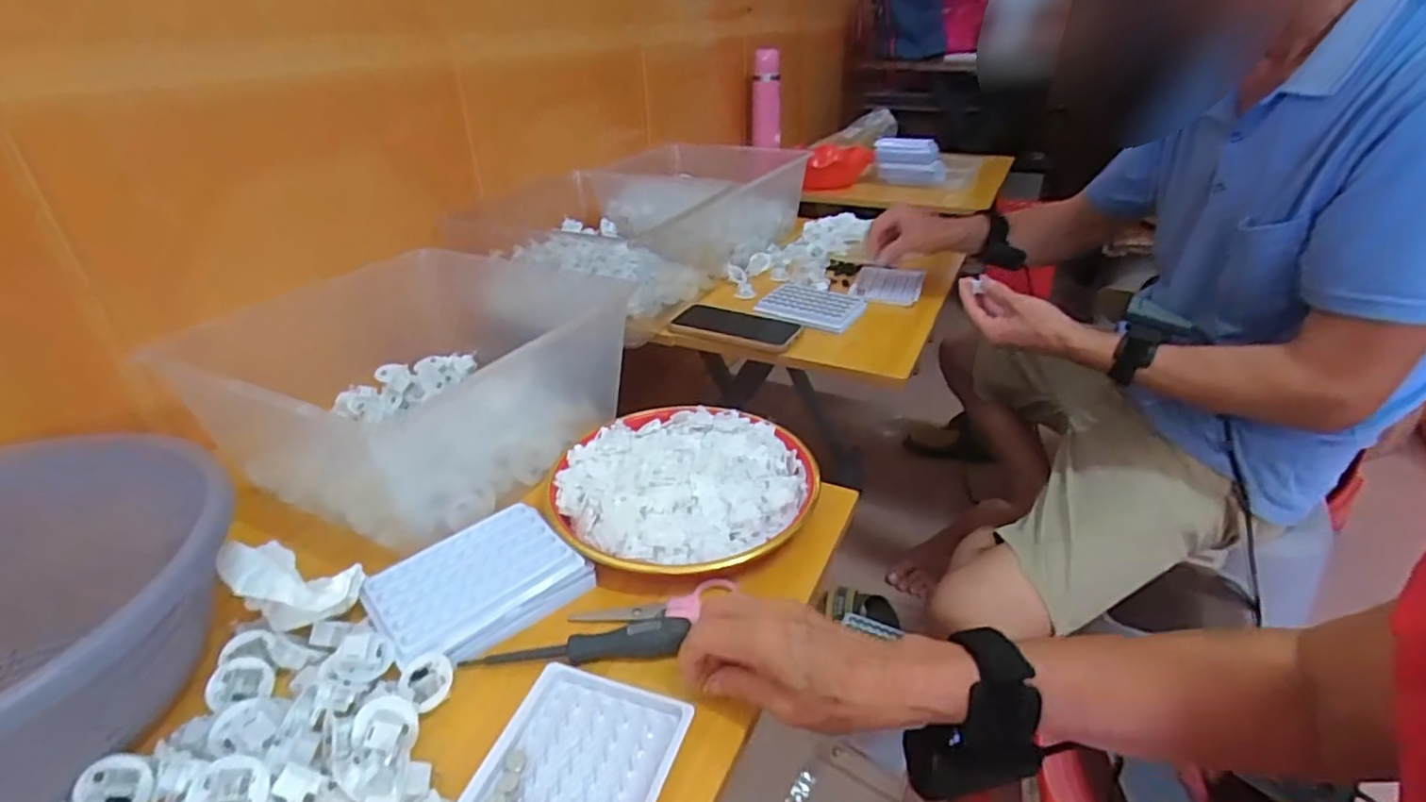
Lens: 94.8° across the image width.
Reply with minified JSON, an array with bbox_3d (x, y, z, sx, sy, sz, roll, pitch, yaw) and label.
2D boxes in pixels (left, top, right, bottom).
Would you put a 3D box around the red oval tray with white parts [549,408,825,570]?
[{"bbox_3d":[-0.024,0.068,0.544,0.205,0.024,0.207,7,31,13],"label":"red oval tray with white parts"}]

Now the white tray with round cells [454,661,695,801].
[{"bbox_3d":[-0.078,0.204,0.343,0.097,0.010,0.130,9,32,17],"label":"white tray with round cells"}]

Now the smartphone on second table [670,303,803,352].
[{"bbox_3d":[0.030,-0.101,0.863,0.164,0.014,0.090,14,33,24],"label":"smartphone on second table"}]

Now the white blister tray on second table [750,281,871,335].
[{"bbox_3d":[0.136,-0.135,0.912,0.136,0.011,0.114,21,37,33],"label":"white blister tray on second table"}]

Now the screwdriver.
[{"bbox_3d":[-0.088,0.155,0.415,0.136,0.017,0.020,-4,30,-5],"label":"screwdriver"}]

